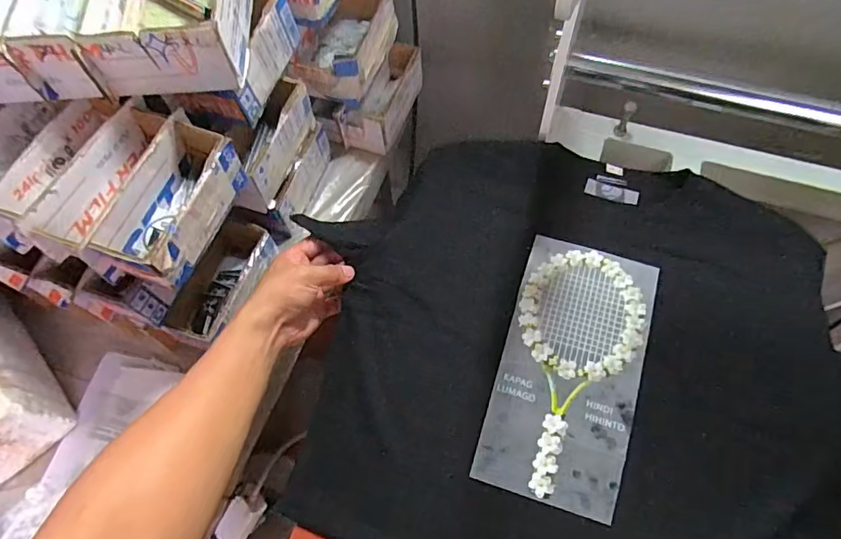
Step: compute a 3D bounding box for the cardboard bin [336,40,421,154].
[{"bbox_3d":[-0.056,-0.258,0.761,0.070,0.077,0.162,20,66,12],"label":"cardboard bin"}]

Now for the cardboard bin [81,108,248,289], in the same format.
[{"bbox_3d":[-0.245,-0.066,0.505,0.076,0.075,0.173,14,64,10],"label":"cardboard bin"}]

